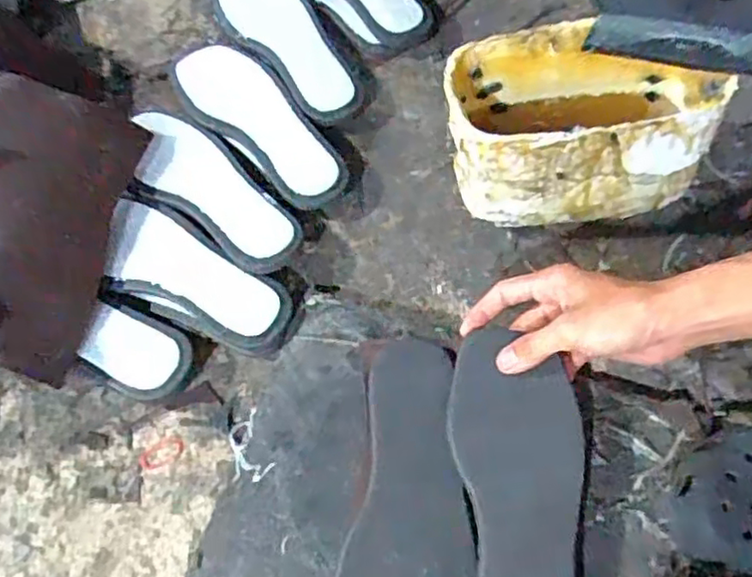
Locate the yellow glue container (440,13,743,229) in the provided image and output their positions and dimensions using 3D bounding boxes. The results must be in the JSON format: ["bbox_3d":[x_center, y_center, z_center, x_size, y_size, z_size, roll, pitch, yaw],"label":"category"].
[{"bbox_3d":[0.164,-0.125,0.549,0.201,0.127,0.114,-4,63,7],"label":"yellow glue container"}]

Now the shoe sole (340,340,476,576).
[{"bbox_3d":[0.026,0.151,0.466,0.084,0.009,0.240,7,59,3],"label":"shoe sole"}]

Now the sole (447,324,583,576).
[{"bbox_3d":[0.102,0.144,0.466,0.091,0.022,0.232,0,62,3],"label":"sole"}]

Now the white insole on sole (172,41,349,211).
[{"bbox_3d":[-0.117,-0.166,0.652,0.081,0.019,0.240,-38,68,-14],"label":"white insole on sole"}]

